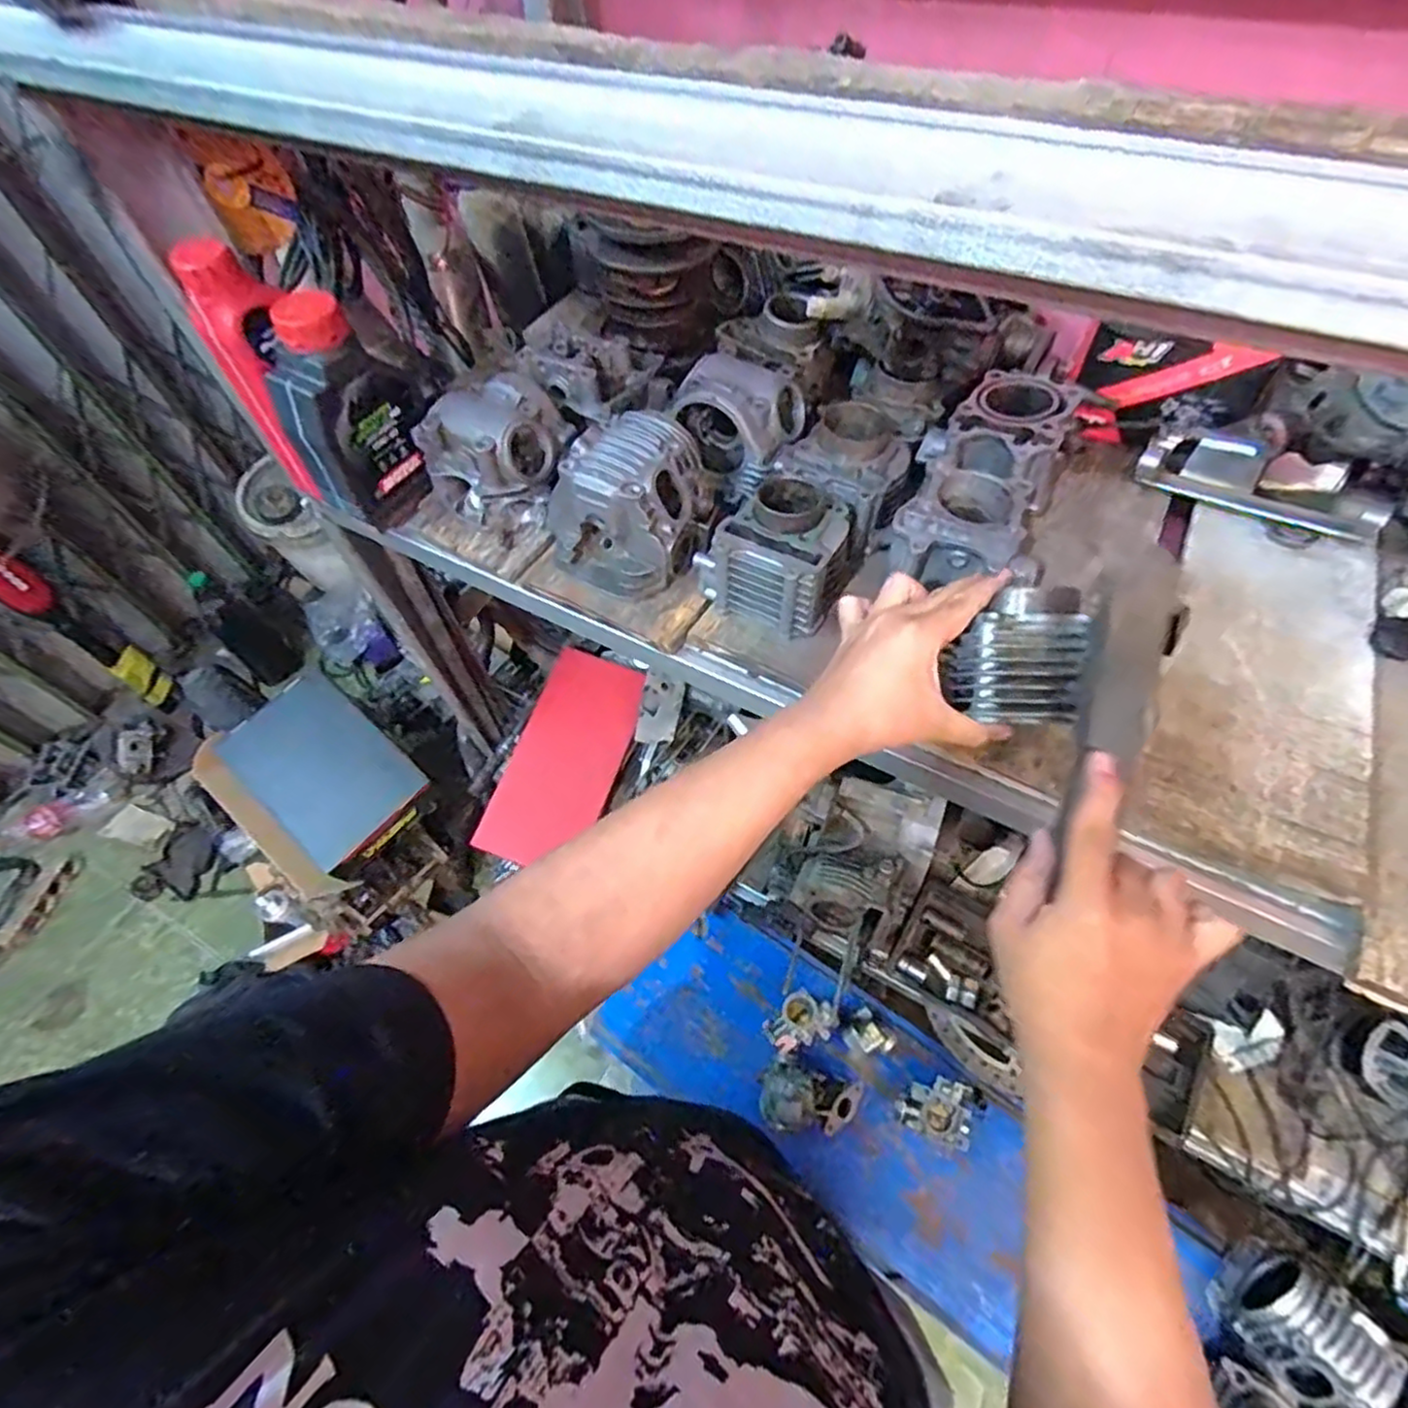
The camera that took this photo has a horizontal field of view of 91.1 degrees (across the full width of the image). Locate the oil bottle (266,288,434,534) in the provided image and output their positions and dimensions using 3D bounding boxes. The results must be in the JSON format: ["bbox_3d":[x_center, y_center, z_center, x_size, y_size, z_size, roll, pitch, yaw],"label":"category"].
[{"bbox_3d":[-0.319,-0.263,0.638,0.120,0.211,0.054,-37,62,-18],"label":"oil bottle"}]

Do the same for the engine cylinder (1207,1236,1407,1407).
[{"bbox_3d":[0.649,0.684,0.756,0.123,0.116,0.112,-34,61,-16],"label":"engine cylinder"}]

